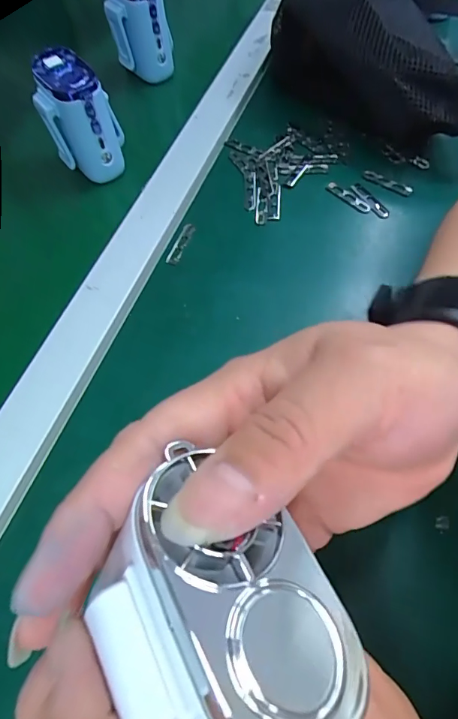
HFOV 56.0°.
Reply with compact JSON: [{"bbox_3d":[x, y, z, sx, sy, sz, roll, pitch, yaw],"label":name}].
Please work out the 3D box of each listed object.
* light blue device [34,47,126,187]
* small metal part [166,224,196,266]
[{"bbox_3d":[-0.123,-0.198,0.367,0.055,0.103,0.052,-17,61,-7],"label":"light blue device"},{"bbox_3d":[-0.038,-0.093,0.344,0.009,0.004,0.041,17,63,12],"label":"small metal part"}]

